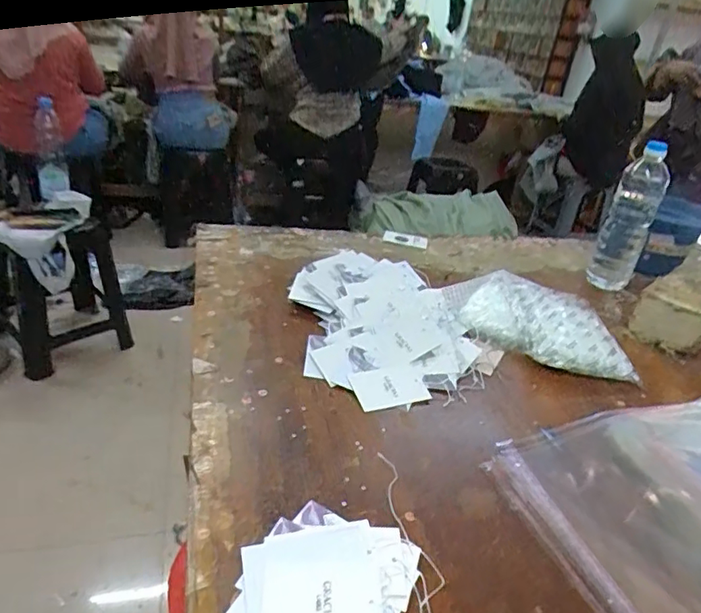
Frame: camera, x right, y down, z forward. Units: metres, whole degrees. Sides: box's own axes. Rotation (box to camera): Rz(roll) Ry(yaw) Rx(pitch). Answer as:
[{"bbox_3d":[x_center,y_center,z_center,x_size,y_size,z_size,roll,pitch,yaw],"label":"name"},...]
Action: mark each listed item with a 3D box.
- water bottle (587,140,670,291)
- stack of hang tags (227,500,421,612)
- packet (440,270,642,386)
[{"bbox_3d":[0.506,-0.155,0.981,0.074,0.272,0.079,21,31,22],"label":"water bottle"},{"bbox_3d":[-0.020,0.218,0.433,0.126,0.010,0.129,18,30,18],"label":"stack of hang tags"},{"bbox_3d":[0.283,0.018,0.833,0.310,0.051,0.175,24,32,27],"label":"packet"}]

